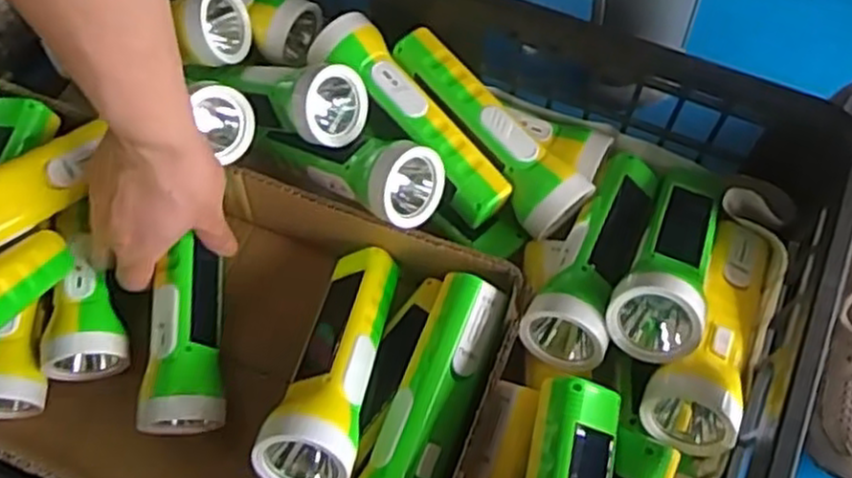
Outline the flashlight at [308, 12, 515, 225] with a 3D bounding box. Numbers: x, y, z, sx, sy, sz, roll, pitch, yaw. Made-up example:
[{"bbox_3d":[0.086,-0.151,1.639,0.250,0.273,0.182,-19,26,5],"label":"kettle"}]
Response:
[{"bbox_3d":[-0.013,-0.080,0.515,0.041,0.042,0.171,-39,83,-15],"label":"flashlight"}]

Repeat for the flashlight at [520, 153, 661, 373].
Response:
[{"bbox_3d":[0.113,0.006,0.488,0.047,0.044,0.167,23,48,11],"label":"flashlight"}]

